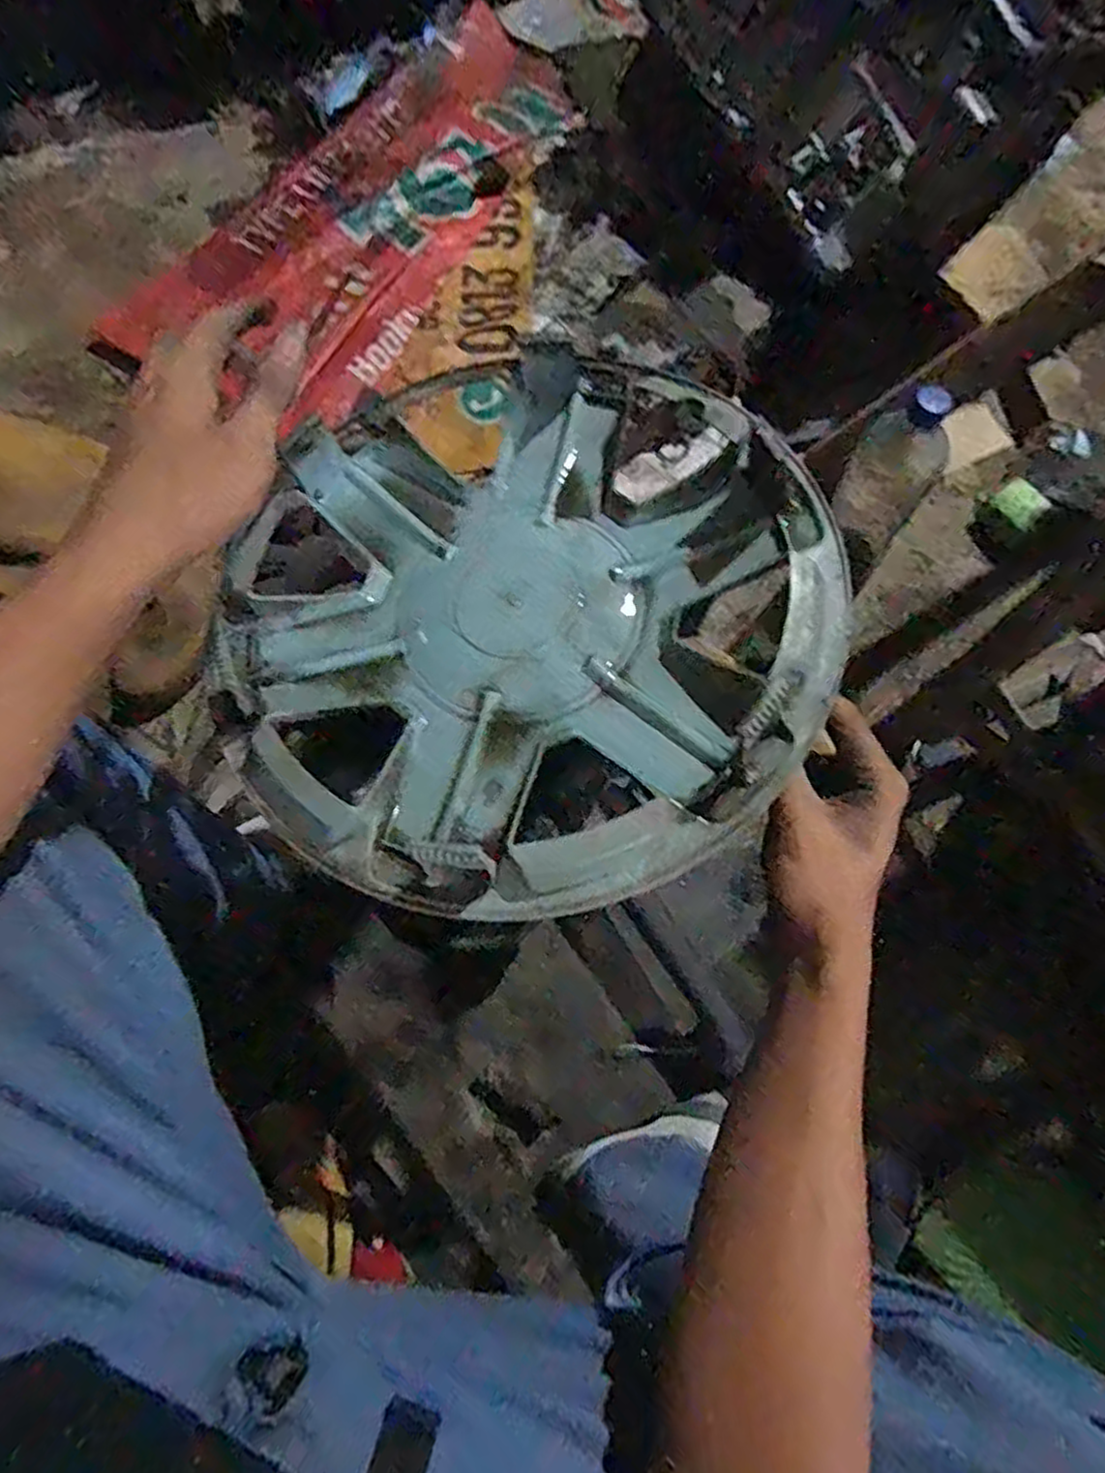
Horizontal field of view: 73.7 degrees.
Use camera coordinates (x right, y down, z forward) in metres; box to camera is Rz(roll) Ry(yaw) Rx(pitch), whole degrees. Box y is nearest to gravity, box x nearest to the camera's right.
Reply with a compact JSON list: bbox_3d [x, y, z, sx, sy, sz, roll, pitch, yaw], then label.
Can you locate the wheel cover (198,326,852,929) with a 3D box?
[{"bbox_3d":[-0.020,-0.078,0.415,0.336,0.064,0.340,40,75,13],"label":"wheel cover"}]

